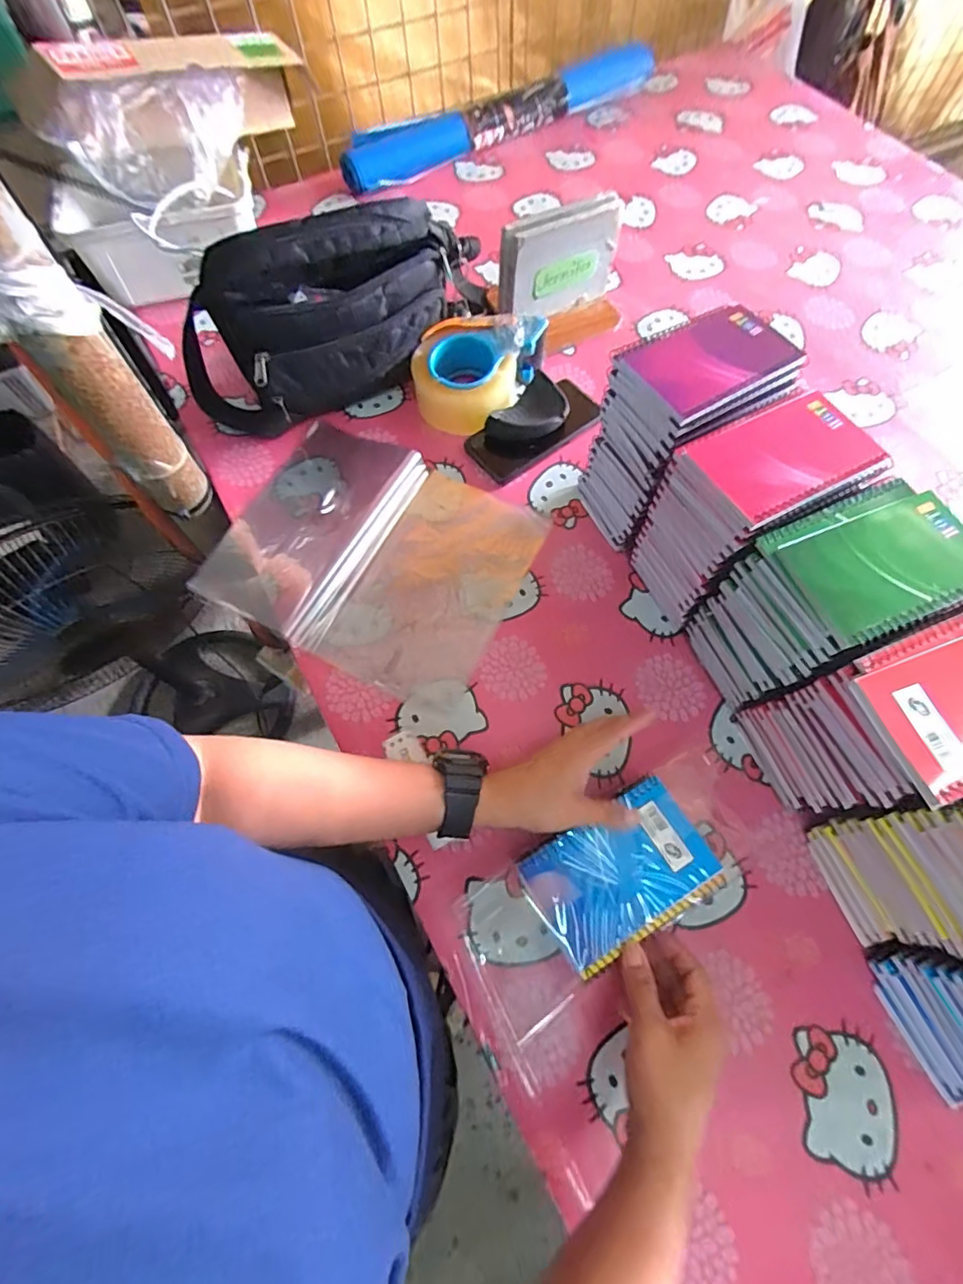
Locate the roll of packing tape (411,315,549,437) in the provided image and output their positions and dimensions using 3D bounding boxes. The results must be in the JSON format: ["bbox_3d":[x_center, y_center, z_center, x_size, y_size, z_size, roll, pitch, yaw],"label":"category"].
[{"bbox_3d":[-0.008,-0.320,0.631,0.137,0.065,0.127,0,67,0],"label":"roll of packing tape"}]

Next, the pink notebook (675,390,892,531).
[{"bbox_3d":[0.229,-0.142,0.399,0.127,0.009,0.088,-25,69,-10],"label":"pink notebook"}]

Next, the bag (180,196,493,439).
[{"bbox_3d":[-0.144,-0.363,0.591,0.384,0.176,0.099,-27,70,-11],"label":"bag"}]

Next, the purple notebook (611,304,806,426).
[{"bbox_3d":[0.191,-0.240,0.444,0.130,0.013,0.094,-29,70,-12],"label":"purple notebook"}]

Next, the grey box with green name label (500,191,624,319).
[{"bbox_3d":[0.097,-0.473,0.664,0.157,0.131,0.035,-30,70,-12],"label":"grey box with green name label"}]

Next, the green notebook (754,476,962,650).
[{"bbox_3d":[0.278,-0.058,0.364,0.128,0.014,0.102,-24,69,-9],"label":"green notebook"}]

